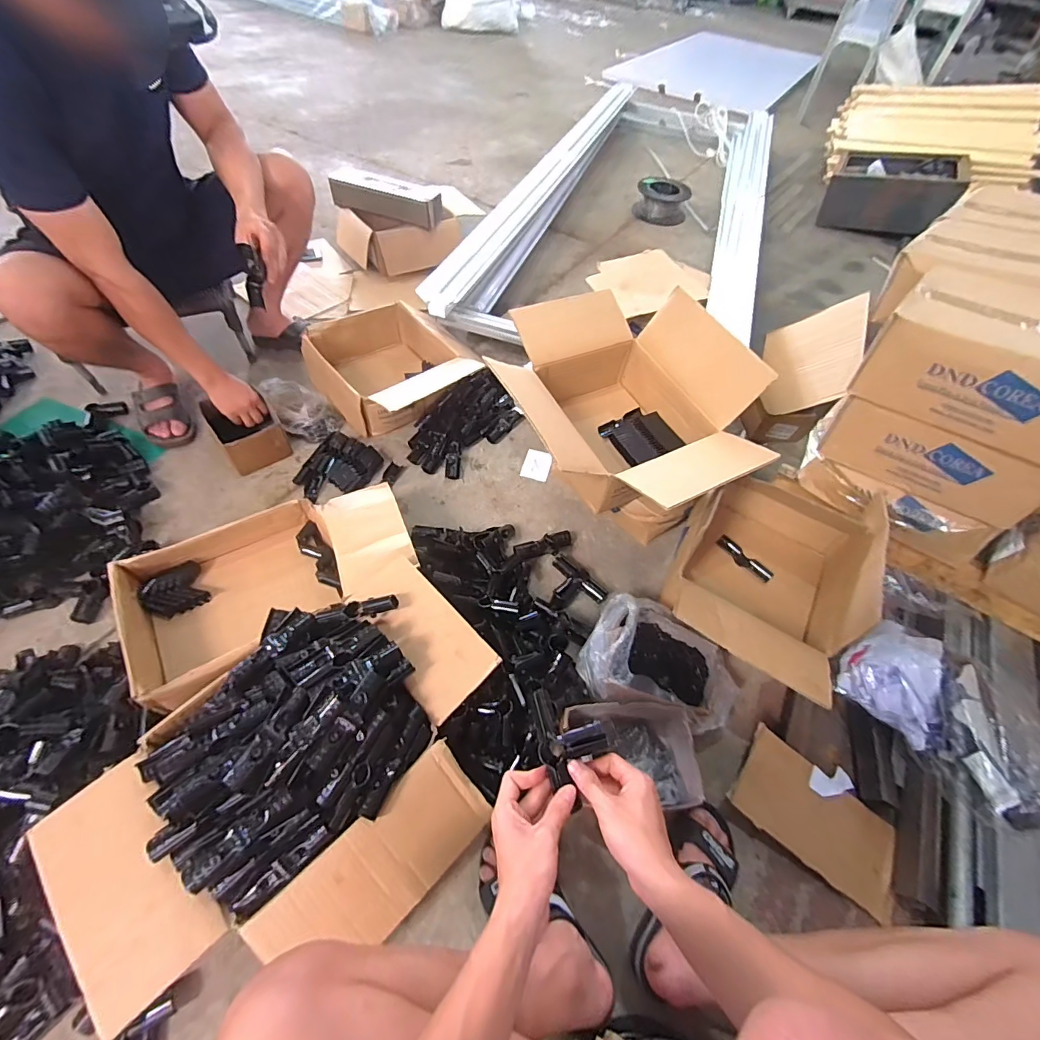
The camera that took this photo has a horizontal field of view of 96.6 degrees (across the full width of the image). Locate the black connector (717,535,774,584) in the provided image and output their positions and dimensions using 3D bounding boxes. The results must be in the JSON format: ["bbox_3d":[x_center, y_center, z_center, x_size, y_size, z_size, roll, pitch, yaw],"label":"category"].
[{"bbox_3d":[0.490,0.085,1.013,0.041,0.019,0.131,-34,64,-26],"label":"black connector"}]

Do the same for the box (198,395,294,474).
[{"bbox_3d":[-0.639,-0.206,1.098,0.137,0.088,0.164,-29,62,-22],"label":"box"}]

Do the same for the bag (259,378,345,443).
[{"bbox_3d":[-0.574,-0.296,1.213,0.128,0.045,0.233,-36,65,-25],"label":"bag"}]

